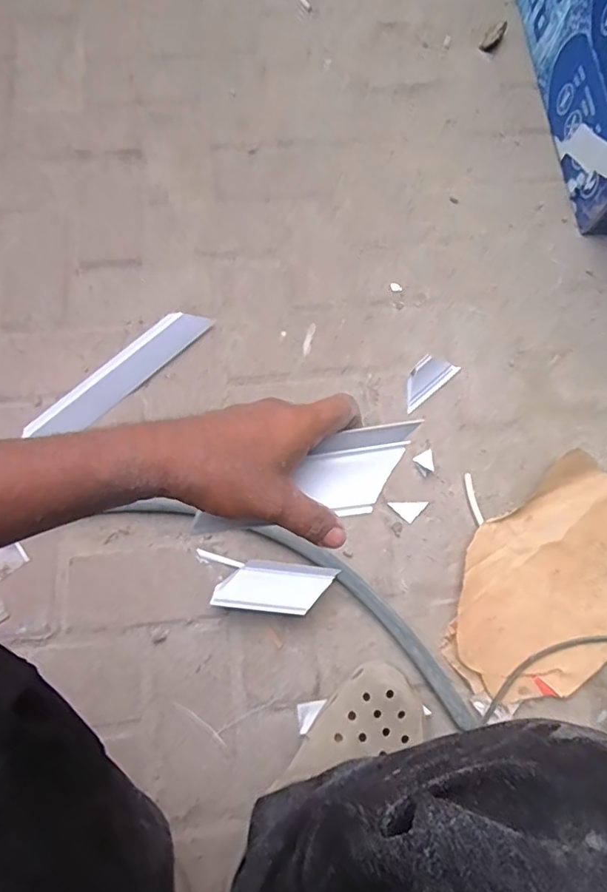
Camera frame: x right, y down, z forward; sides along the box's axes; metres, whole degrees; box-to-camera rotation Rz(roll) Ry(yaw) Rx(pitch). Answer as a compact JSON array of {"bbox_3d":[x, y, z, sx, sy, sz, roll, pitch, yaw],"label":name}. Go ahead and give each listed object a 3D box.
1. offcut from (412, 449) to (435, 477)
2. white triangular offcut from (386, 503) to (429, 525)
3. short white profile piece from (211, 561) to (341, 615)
[{"bbox_3d":[0.167,0.023,0.754,0.028,0.004,0.030,-29,74,-10],"label":"offcut"},{"bbox_3d":[0.139,0.078,0.743,0.038,0.004,0.037,42,76,12],"label":"white triangular offcut"},{"bbox_3d":[-0.035,0.174,0.686,0.140,0.025,0.058,6,72,2],"label":"short white profile piece"}]

